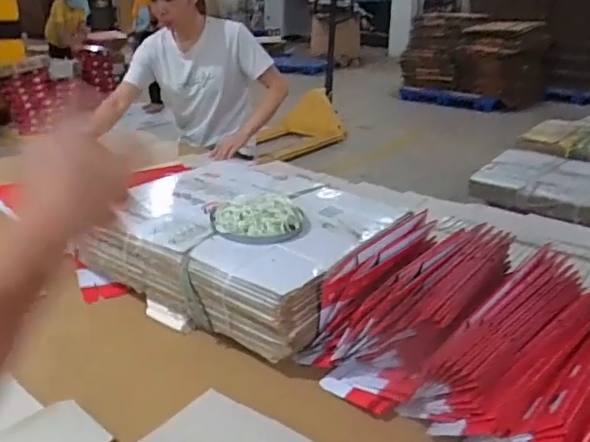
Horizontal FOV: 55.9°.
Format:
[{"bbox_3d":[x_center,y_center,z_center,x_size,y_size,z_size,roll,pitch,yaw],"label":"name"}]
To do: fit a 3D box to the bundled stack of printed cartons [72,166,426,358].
[{"bbox_3d":[-0.090,0.036,1.107,0.516,0.190,0.446,18,28,35],"label":"bundled stack of printed cartons"}]

